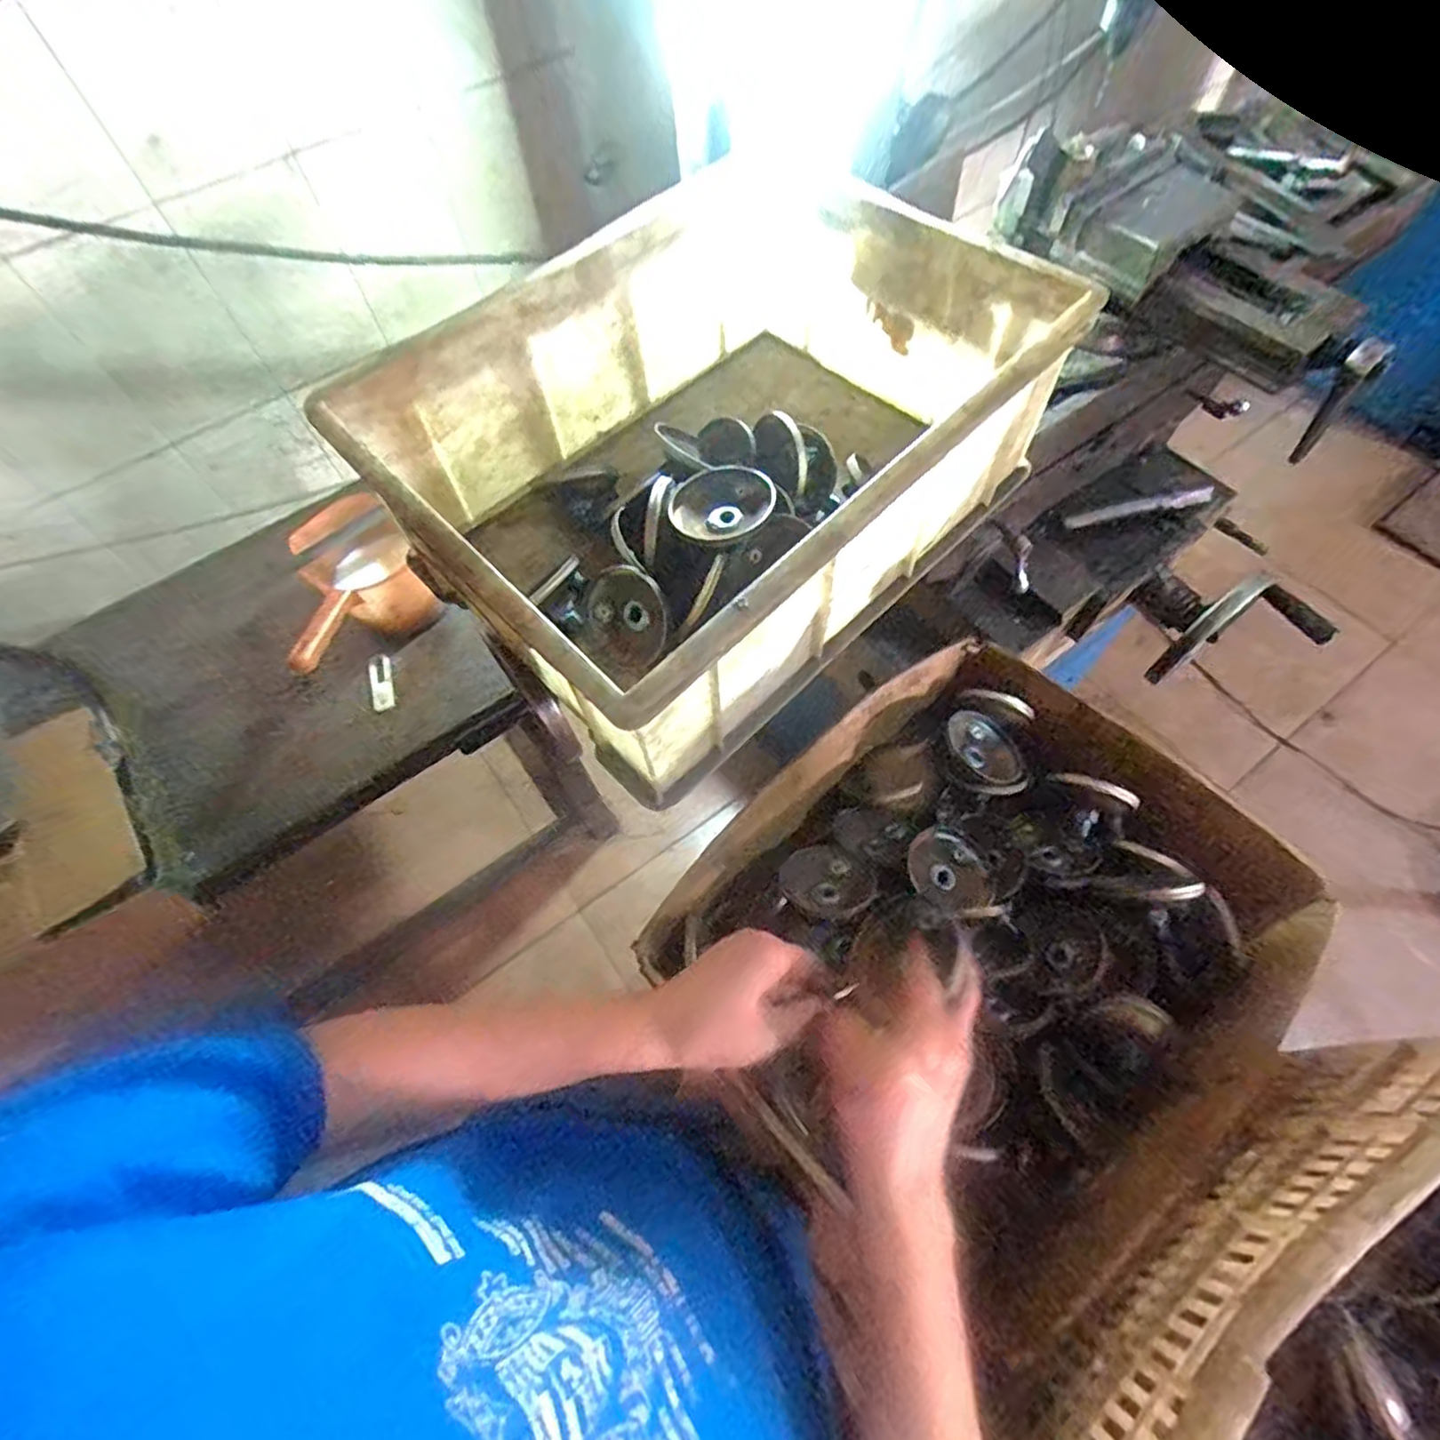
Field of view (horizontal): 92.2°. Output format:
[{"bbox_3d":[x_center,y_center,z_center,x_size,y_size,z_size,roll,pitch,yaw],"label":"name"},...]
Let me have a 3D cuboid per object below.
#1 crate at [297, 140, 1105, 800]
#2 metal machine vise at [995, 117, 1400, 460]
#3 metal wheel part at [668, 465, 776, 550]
[{"bbox_3d":[0.012,-0.226,0.556,0.343,0.176,0.494,41,71,21],"label":"crate"},{"bbox_3d":[0.439,-0.420,0.651,0.366,0.095,0.146,38,70,4],"label":"metal machine vise"},{"bbox_3d":[0.002,-0.160,0.523,0.077,0.023,0.076,-1,63,2],"label":"metal wheel part"}]

